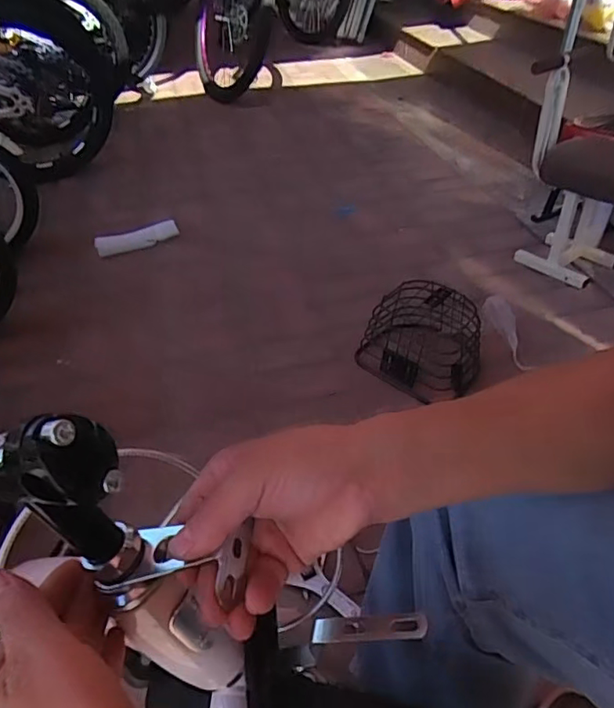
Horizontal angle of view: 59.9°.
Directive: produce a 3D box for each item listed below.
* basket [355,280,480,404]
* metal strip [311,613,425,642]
[{"bbox_3d":[0.243,-0.034,1.109,0.224,0.139,0.203,29,51,31],"label":"basket"},{"bbox_3d":[0.034,0.153,0.298,0.066,0.006,0.014,-15,39,23],"label":"metal strip"}]

